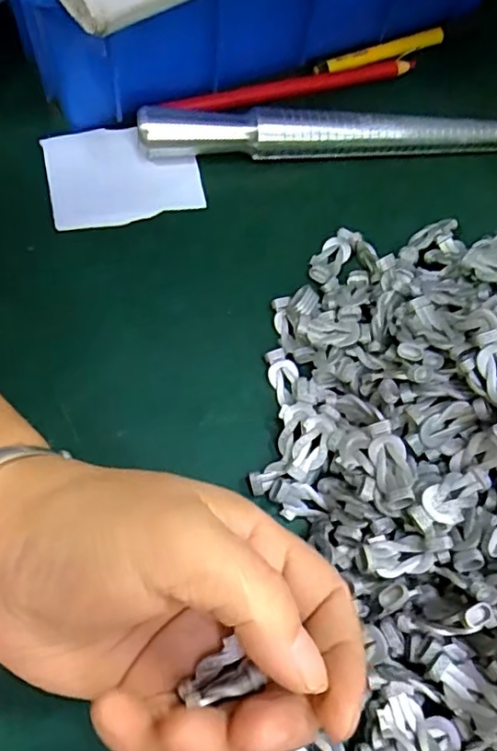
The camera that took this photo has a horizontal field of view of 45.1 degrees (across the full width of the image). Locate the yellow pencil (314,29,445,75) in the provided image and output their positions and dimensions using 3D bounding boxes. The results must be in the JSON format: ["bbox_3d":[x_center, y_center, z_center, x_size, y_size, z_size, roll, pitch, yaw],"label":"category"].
[{"bbox_3d":[0.077,-0.188,0.351,0.084,0.009,0.007,-21,70,-15],"label":"yellow pencil"}]

